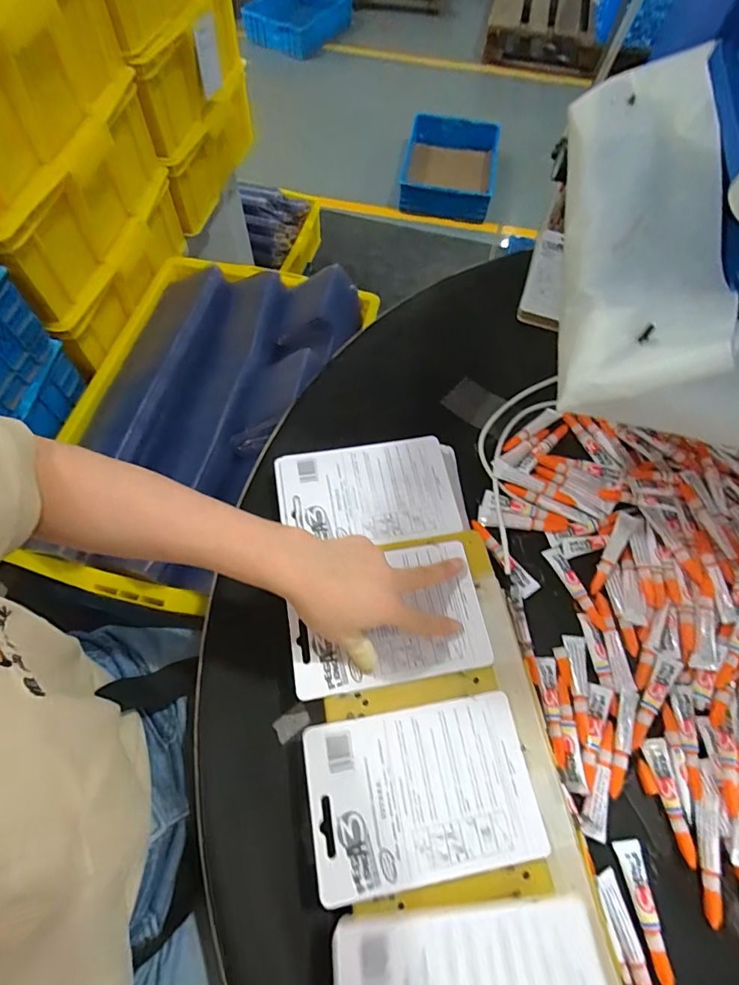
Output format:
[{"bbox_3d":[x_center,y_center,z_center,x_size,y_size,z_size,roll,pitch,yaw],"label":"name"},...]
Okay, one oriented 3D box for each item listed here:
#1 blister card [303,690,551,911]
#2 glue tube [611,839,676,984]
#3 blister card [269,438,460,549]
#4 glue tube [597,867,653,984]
[{"bbox_3d":[0.039,0.222,0.358,0.163,0.006,0.112,-9,64,-5],"label":"blister card"},{"bbox_3d":[0.209,0.316,0.360,0.019,0.007,0.089,-5,66,-4],"label":"glue tube"},{"bbox_3d":[-0.002,0.002,0.473,0.168,0.005,0.108,-9,68,-7],"label":"blister card"},{"bbox_3d":[0.190,0.330,0.348,0.019,0.013,0.087,-11,66,-6],"label":"glue tube"}]

